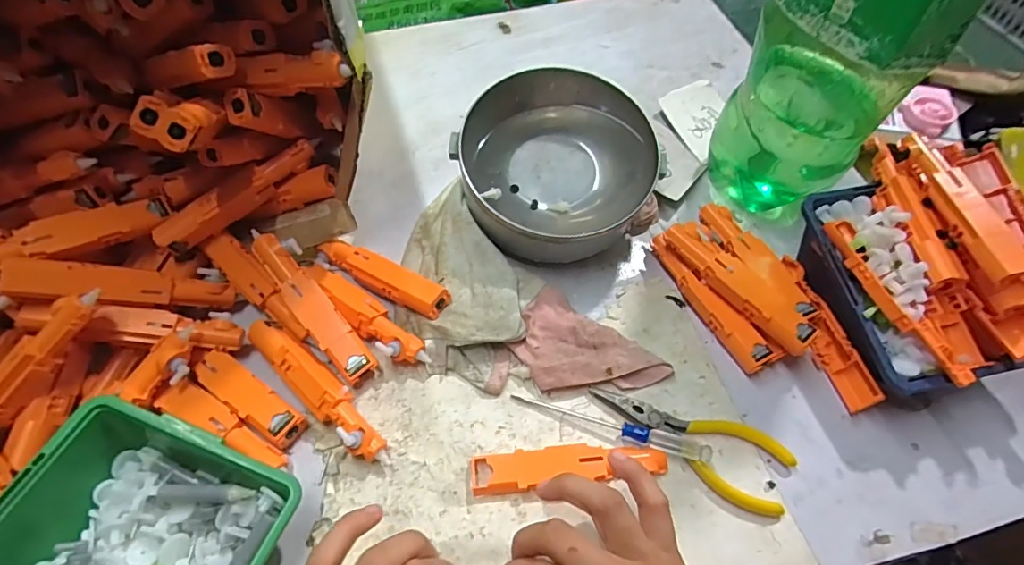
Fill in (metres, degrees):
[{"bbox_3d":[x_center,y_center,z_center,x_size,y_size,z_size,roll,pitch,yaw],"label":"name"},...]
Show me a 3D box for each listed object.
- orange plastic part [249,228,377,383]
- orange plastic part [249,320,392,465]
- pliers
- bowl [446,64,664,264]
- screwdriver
[{"bbox_3d":[-0.136,0.016,0.350,0.023,0.017,0.123,-37,82,-21],"label":"orange plastic part"},{"bbox_3d":[-0.123,0.069,0.331,0.121,0.025,0.023,39,66,21],"label":"orange plastic part"},{"bbox_3d":[0.113,0.097,0.329,0.126,0.007,0.046,29,62,16],"label":"pliers"},{"bbox_3d":[0.032,-0.091,0.398,0.146,0.063,0.146,0,71,-1],"label":"bowl"},{"bbox_3d":[0.062,0.089,0.328,0.124,0.016,0.013,16,60,9],"label":"screwdriver"}]

